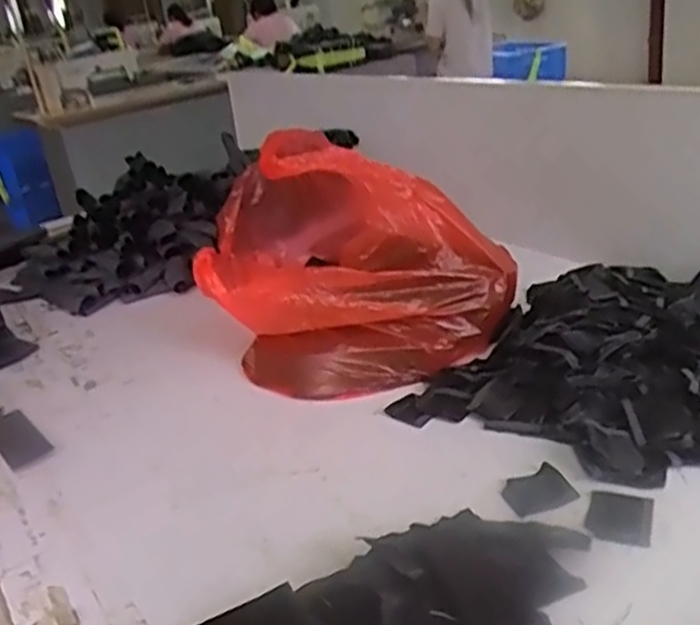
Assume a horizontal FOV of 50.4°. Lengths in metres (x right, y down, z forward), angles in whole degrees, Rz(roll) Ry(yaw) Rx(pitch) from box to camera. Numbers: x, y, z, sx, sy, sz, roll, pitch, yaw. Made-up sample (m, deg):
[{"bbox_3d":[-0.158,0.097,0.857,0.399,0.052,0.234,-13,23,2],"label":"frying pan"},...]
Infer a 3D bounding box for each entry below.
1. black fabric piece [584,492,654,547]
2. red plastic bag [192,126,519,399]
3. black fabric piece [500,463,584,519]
[{"bbox_3d":[0.210,0.159,0.581,0.047,0.004,0.054,3,25,24],"label":"black fabric piece"},{"bbox_3d":[-0.024,-0.118,1.005,0.332,0.235,0.534,-10,23,-6],"label":"red plastic bag"},{"bbox_3d":[0.156,0.149,0.618,0.053,0.004,0.046,-19,29,-10],"label":"black fabric piece"}]

